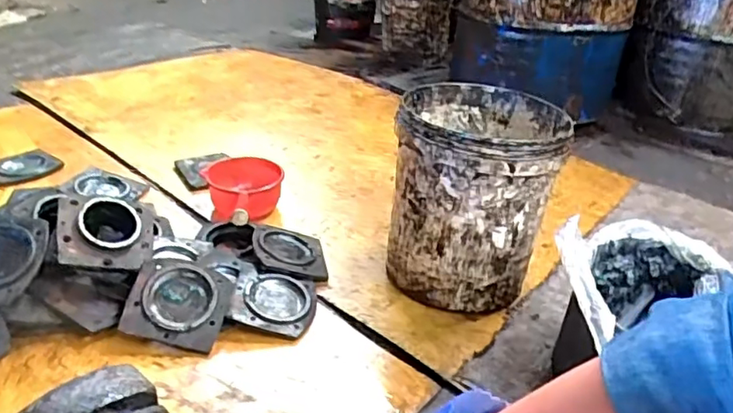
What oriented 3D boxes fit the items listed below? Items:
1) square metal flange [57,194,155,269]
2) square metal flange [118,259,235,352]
[{"bbox_3d":[-0.418,0.038,0.952,0.143,0.032,0.128,7,52,-22],"label":"square metal flange"},{"bbox_3d":[-0.292,0.147,0.927,0.148,0.021,0.135,12,59,-4],"label":"square metal flange"}]

